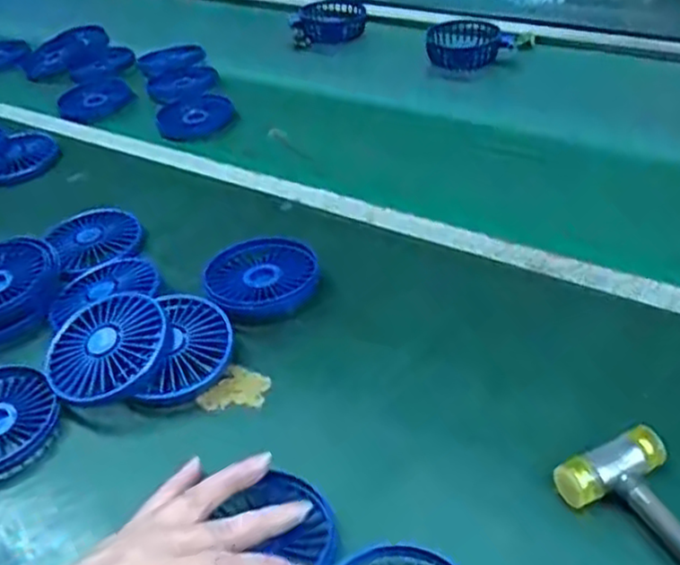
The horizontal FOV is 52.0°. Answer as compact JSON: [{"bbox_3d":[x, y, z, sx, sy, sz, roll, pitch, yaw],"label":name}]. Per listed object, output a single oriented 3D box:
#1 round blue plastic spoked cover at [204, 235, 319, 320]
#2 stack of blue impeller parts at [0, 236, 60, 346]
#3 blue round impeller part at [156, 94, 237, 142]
[{"bbox_3d":[-0.059,-0.002,0.544,0.084,0.030,0.071,-5,40,2],"label":"round blue plastic spoked cover"},{"bbox_3d":[-0.266,0.009,0.547,0.094,0.044,0.091,-21,42,-16],"label":"stack of blue impeller parts"},{"bbox_3d":[-0.169,-0.194,0.809,0.084,0.022,0.082,-4,40,4],"label":"blue round impeller part"}]

